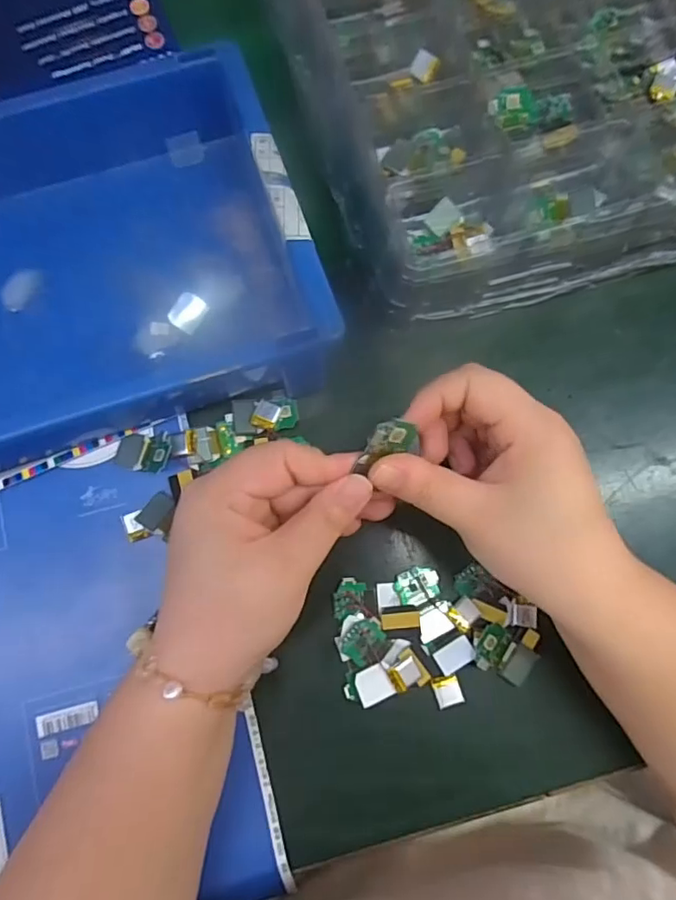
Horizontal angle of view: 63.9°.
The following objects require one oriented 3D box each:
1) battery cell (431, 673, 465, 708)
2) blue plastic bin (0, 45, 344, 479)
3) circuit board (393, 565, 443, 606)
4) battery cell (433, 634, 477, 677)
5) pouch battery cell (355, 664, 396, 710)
[{"bbox_3d":[0.061,0.134,0.300,0.015,0.004,0.017,-18,77,-4],"label":"battery cell"},{"bbox_3d":[-0.170,-0.104,0.319,0.313,0.067,0.218,-18,77,-4],"label":"blue plastic bin"},{"bbox_3d":[0.046,0.078,0.310,0.025,0.004,0.021,-19,77,-4],"label":"circuit board"},{"bbox_3d":[0.066,0.115,0.303,0.022,0.004,0.014,-28,78,-6],"label":"battery cell"},{"bbox_3d":[0.020,0.129,0.298,0.019,0.011,0.018,-24,78,-5],"label":"pouch battery cell"}]

